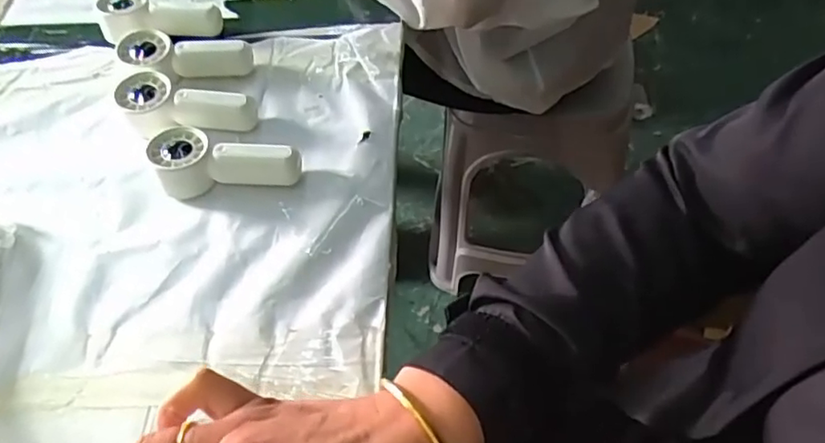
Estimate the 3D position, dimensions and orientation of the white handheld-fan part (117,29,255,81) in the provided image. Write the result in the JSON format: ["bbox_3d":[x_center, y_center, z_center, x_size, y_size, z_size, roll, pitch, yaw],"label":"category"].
[{"bbox_3d":[-0.196,-0.144,0.545,0.108,0.036,0.036,-9,53,-4],"label":"white handheld-fan part"}]

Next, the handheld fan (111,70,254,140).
[{"bbox_3d":[-0.181,-0.096,0.509,0.106,0.033,0.042,-4,53,-1],"label":"handheld fan"}]

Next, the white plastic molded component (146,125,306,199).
[{"bbox_3d":[-0.141,-0.039,0.465,0.106,0.032,0.045,8,54,9],"label":"white plastic molded component"}]

